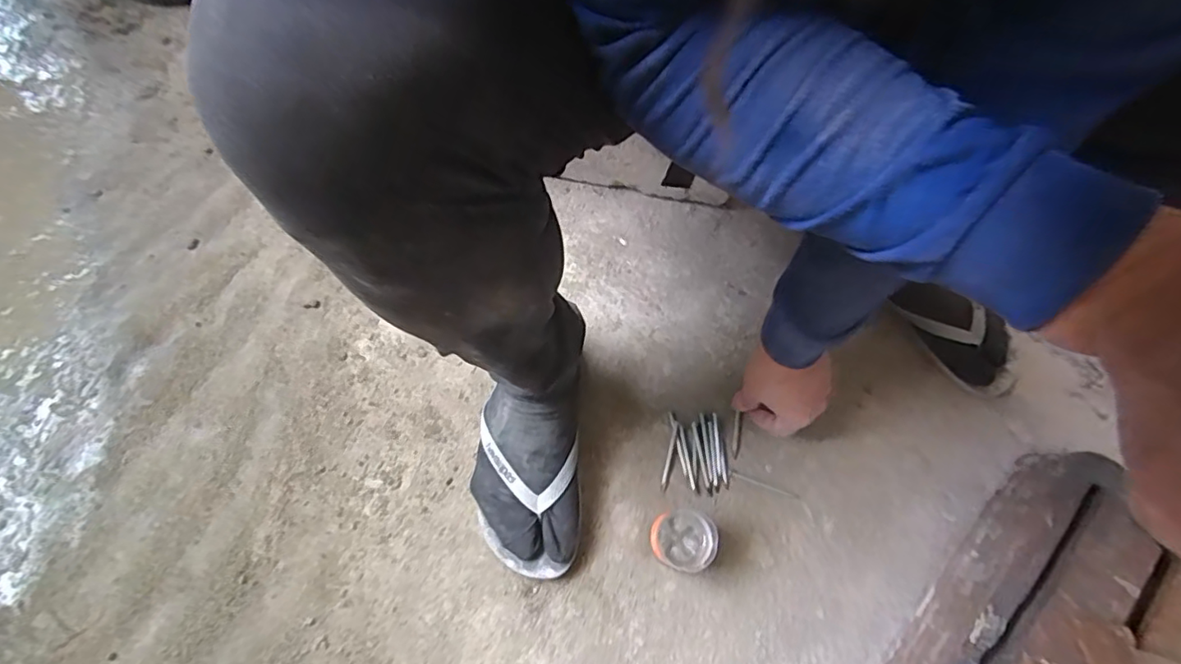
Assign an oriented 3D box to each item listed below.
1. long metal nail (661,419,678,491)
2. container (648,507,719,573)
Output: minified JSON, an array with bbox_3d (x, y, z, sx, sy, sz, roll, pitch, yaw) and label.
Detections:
[{"bbox_3d":[0.084,0.132,0.603,0.006,0.004,0.074,15,68,4],"label":"long metal nail"},{"bbox_3d":[0.084,0.198,0.539,0.055,0.064,0.054,1,68,-2],"label":"container"}]

